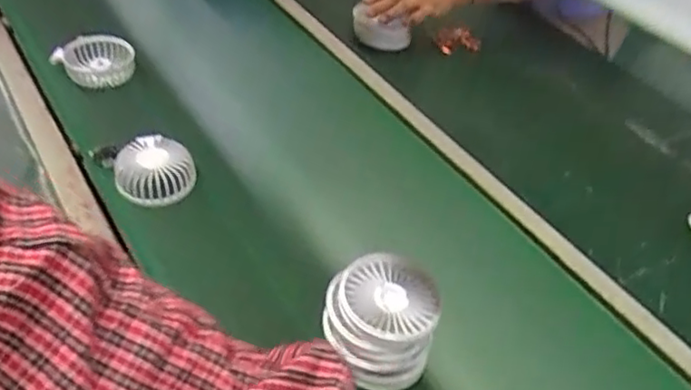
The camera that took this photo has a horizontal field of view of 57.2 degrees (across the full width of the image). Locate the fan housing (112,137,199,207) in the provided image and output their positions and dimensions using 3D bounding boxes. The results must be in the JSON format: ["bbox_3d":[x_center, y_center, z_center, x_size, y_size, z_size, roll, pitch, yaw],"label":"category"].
[{"bbox_3d":[-0.227,-0.029,0.752,0.092,0.039,0.101,2,44,-2],"label":"fan housing"}]

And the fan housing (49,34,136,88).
[{"bbox_3d":[-0.359,-0.196,0.911,0.101,0.037,0.094,2,44,-2],"label":"fan housing"}]

